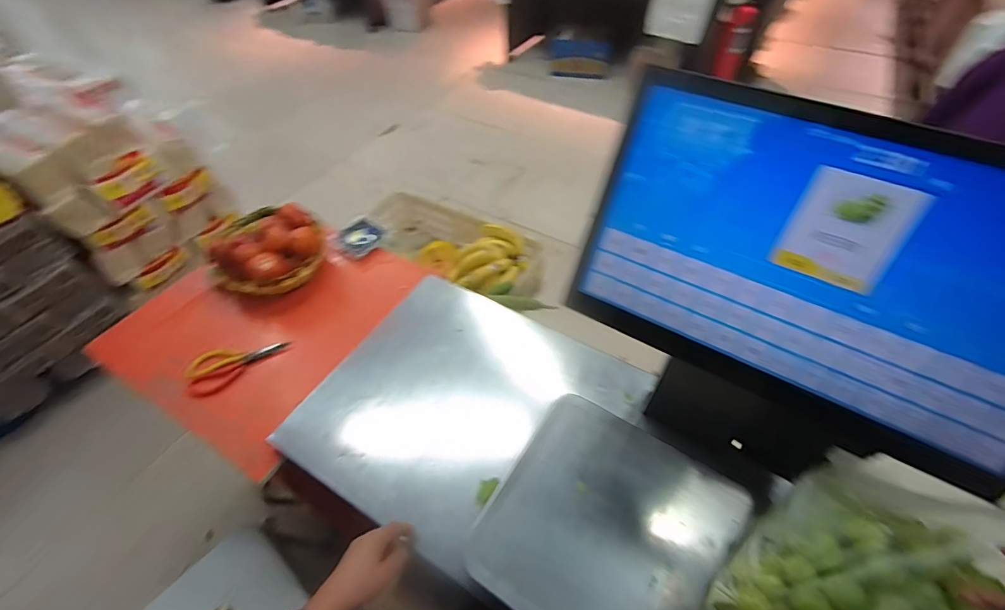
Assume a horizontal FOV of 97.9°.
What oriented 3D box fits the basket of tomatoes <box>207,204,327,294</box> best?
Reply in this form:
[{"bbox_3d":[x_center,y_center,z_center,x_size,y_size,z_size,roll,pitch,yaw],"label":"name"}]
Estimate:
[{"bbox_3d":[-0.550,-0.127,1.027,0.251,0.133,0.242,-1,50,1],"label":"basket of tomatoes"}]

